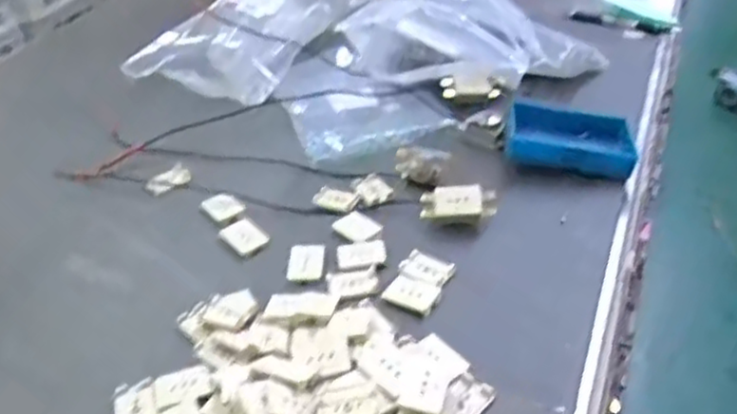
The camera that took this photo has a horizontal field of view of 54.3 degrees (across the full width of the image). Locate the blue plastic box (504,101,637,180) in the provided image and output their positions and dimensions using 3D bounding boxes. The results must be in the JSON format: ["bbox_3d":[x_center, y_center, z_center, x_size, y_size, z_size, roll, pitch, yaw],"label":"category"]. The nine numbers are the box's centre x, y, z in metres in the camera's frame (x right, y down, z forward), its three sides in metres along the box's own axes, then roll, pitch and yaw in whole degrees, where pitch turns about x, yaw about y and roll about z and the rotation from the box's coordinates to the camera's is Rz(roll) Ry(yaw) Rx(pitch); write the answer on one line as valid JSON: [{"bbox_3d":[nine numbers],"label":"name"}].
[{"bbox_3d":[0.187,-0.065,0.670,0.113,0.029,0.079,11,38,7],"label":"blue plastic box"}]

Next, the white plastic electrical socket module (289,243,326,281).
[{"bbox_3d":[-0.050,0.043,0.576,0.029,0.007,0.038,-5,36,-2],"label":"white plastic electrical socket module"}]

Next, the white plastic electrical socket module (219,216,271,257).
[{"bbox_3d":[-0.106,0.024,0.611,0.029,0.004,0.040,-38,54,-22],"label":"white plastic electrical socket module"}]

